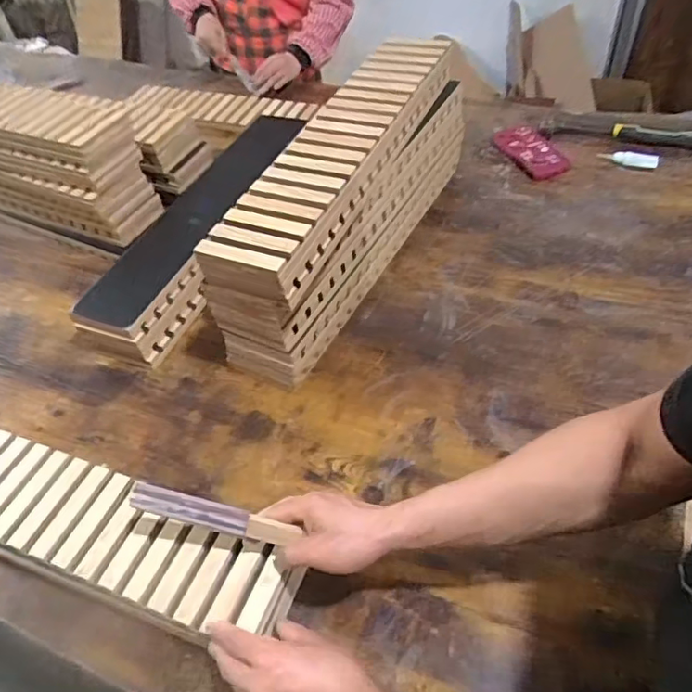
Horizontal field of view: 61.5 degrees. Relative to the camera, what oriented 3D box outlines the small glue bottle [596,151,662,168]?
[{"bbox_3d":[0.480,-0.319,0.989,0.094,0.017,0.023,16,53,19],"label":"small glue bottle"}]

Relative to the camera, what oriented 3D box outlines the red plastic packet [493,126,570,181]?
[{"bbox_3d":[0.342,-0.366,1.087,0.072,0.013,0.180,-30,52,3],"label":"red plastic packet"}]

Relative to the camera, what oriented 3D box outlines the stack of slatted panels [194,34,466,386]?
[{"bbox_3d":[0.007,-0.213,0.865,0.123,0.220,0.530,20,55,22],"label":"stack of slatted panels"}]

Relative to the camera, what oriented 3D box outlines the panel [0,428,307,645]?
[{"bbox_3d":[-0.327,0.190,0.665,0.585,0.055,0.125,14,53,20],"label":"panel"}]

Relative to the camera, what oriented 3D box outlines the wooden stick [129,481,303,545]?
[{"bbox_3d":[-0.129,0.164,0.563,0.160,0.023,0.022,15,51,0],"label":"wooden stick"}]

